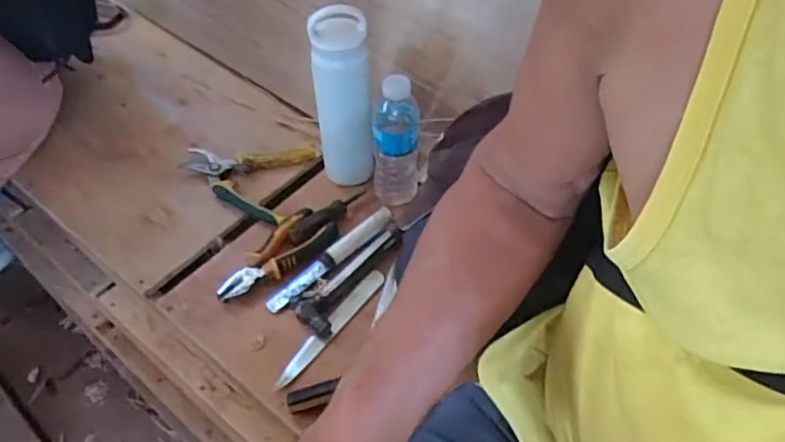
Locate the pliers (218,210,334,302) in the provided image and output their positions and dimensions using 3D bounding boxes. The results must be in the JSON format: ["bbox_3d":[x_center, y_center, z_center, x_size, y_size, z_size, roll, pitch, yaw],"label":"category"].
[{"bbox_3d":[-0.140,0.038,0.691,0.067,0.023,0.150,34,58,24],"label":"pliers"}]

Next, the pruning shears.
[{"bbox_3d":[-0.196,-0.069,0.781,0.158,0.017,0.128,14,52,11],"label":"pruning shears"}]

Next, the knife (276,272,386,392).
[{"bbox_3d":[-0.067,0.114,0.645,0.023,0.010,0.169,31,57,22],"label":"knife"}]

